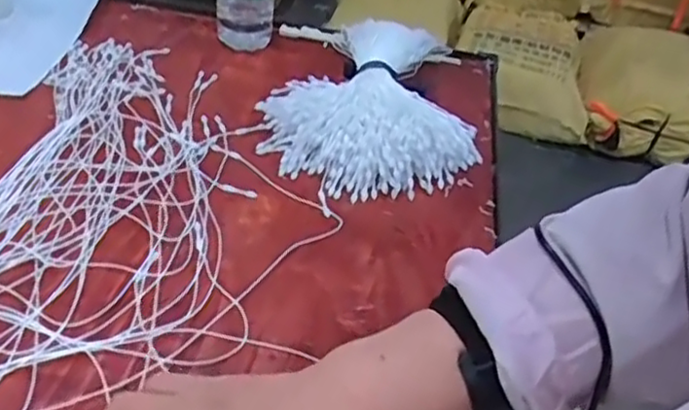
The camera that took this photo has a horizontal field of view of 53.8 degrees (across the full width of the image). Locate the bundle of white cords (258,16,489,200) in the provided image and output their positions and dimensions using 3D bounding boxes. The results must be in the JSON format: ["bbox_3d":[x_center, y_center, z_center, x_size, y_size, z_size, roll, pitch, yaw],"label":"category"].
[{"bbox_3d":[0.028,-0.118,0.683,0.209,0.053,0.301,7,39,0],"label":"bundle of white cords"}]

